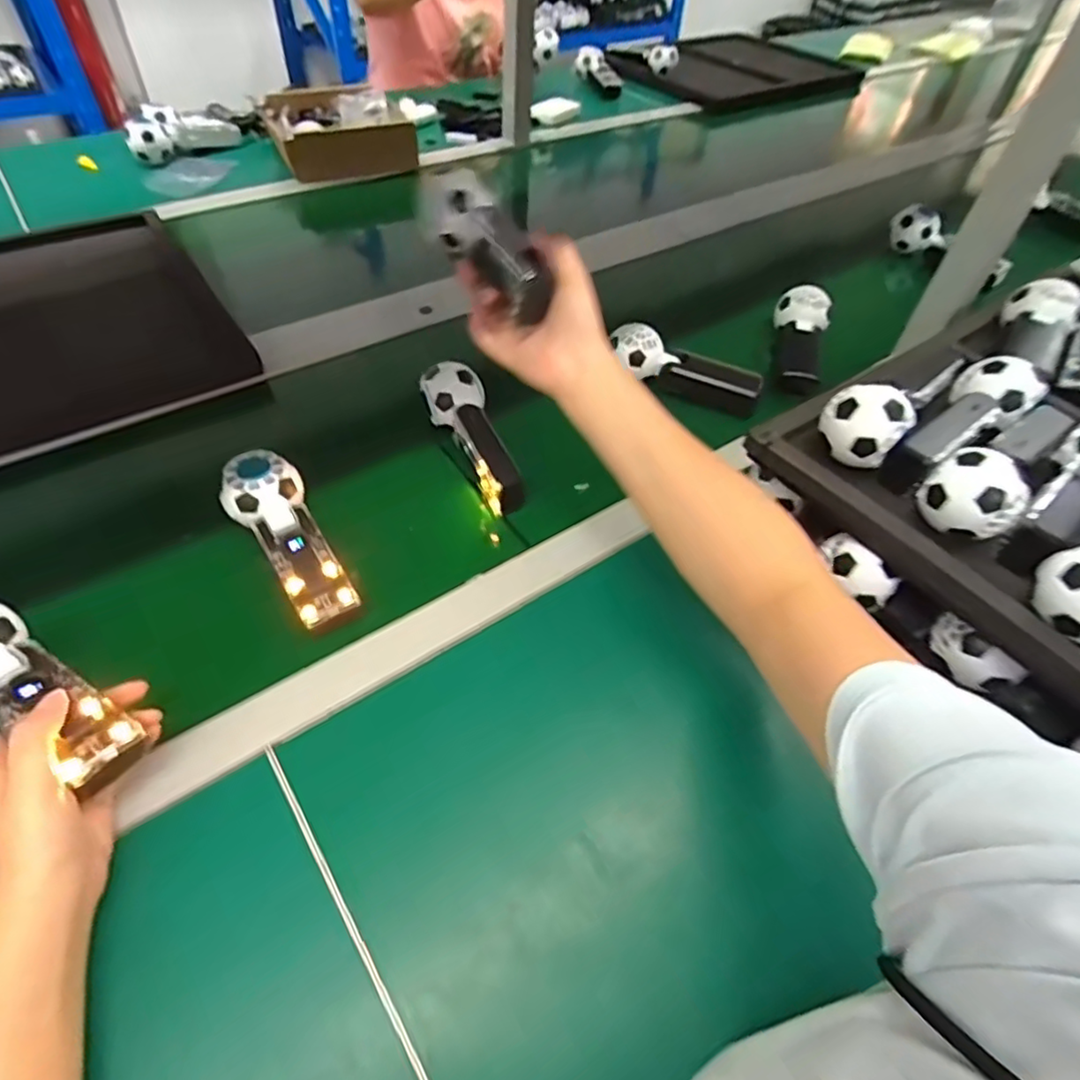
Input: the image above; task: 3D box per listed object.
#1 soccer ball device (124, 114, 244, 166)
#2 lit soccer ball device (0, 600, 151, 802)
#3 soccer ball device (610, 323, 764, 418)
[{"bbox_3d":[-0.587,-0.664,1.021,0.086,0.056,0.176,38,57,25],"label":"soccer ball device"},{"bbox_3d":[-0.312,0.088,0.375,0.164,0.024,0.059,29,54,12],"label":"lit soccer ball device"},{"bbox_3d":[0.153,-0.177,0.668,0.160,0.042,0.045,26,52,2],"label":"soccer ball device"}]

